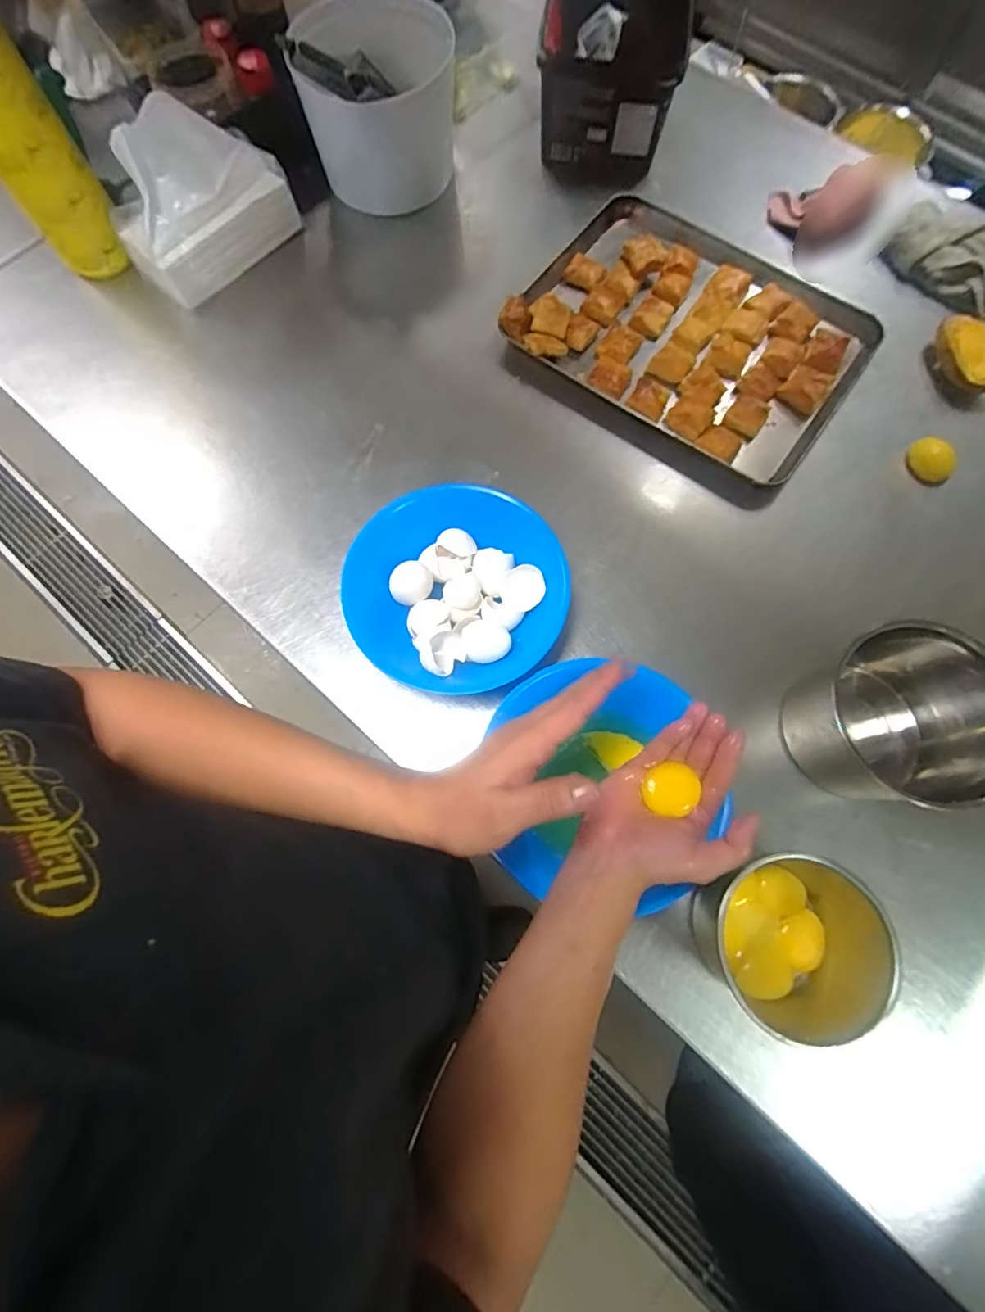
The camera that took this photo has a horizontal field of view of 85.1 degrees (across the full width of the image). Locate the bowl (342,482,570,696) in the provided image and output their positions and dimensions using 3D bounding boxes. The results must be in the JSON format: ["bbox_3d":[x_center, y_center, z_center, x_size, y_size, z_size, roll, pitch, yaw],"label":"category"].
[{"bbox_3d":[-0.037,-0.064,0.546,0.207,0.071,0.210,0,74,1],"label":"bowl"}]

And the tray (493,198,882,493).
[{"bbox_3d":[0.254,-0.414,0.687,0.405,0.032,0.315,32,77,9],"label":"tray"}]

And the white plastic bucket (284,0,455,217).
[{"bbox_3d":[-0.146,-0.706,0.705,0.194,0.159,0.188,0,74,1],"label":"white plastic bucket"}]

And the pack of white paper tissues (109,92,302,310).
[{"bbox_3d":[-0.359,-0.560,0.671,0.209,0.156,0.091,-40,77,-10],"label":"pack of white paper tissues"}]

